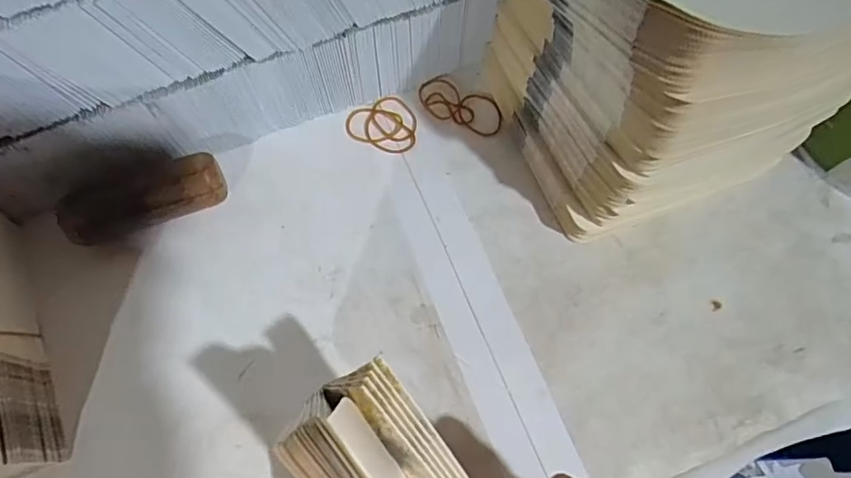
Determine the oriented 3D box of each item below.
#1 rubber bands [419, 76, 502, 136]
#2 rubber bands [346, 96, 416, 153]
[{"bbox_3d":[0.027,-0.104,0.422,0.070,0.004,0.036,28,71,9],"label":"rubber bands"},{"bbox_3d":[-0.030,-0.089,0.416,0.056,0.004,0.045,21,70,7],"label":"rubber bands"}]

